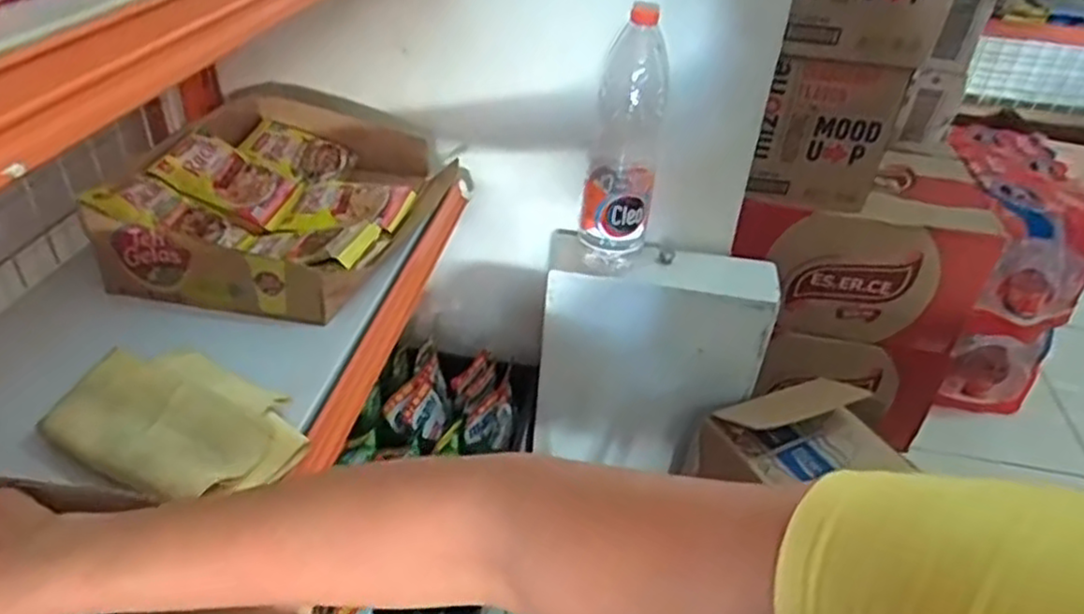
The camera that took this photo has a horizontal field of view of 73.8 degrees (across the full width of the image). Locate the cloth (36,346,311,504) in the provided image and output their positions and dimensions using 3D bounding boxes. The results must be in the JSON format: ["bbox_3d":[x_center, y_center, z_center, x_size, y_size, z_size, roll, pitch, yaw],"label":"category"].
[{"bbox_3d":[-0.285,0.088,0.560,0.189,0.029,0.113,21,40,21],"label":"cloth"}]

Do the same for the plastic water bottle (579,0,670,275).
[{"bbox_3d":[0.103,-0.195,0.900,0.084,0.331,0.090,9,37,6],"label":"plastic water bottle"}]

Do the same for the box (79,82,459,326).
[{"bbox_3d":[-0.288,-0.136,0.838,0.279,0.086,0.368,9,37,7],"label":"box"}]

